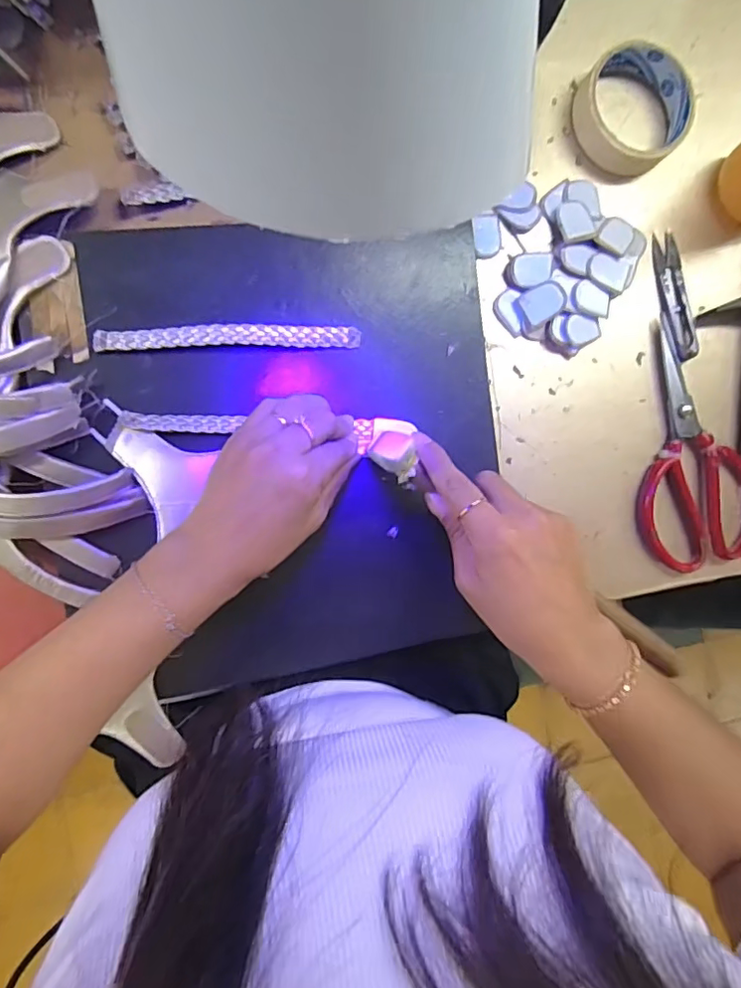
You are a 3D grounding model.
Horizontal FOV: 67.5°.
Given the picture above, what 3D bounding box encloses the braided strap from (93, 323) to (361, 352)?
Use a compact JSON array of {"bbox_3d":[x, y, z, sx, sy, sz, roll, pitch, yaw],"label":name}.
[{"bbox_3d":[-0.091,-0.104,0.365,0.168,0.007,0.015,-3,92,-8],"label":"braided strap"}]

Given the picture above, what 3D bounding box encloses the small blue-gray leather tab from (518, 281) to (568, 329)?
[{"bbox_3d":[0.126,-0.140,0.407,0.034,0.005,0.025,-30,93,13],"label":"small blue-gray leather tab"}]

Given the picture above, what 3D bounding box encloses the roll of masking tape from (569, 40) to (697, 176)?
[{"bbox_3d":[0.197,-0.291,0.420,0.084,0.027,0.092,0,91,-8],"label":"roll of masking tape"}]

